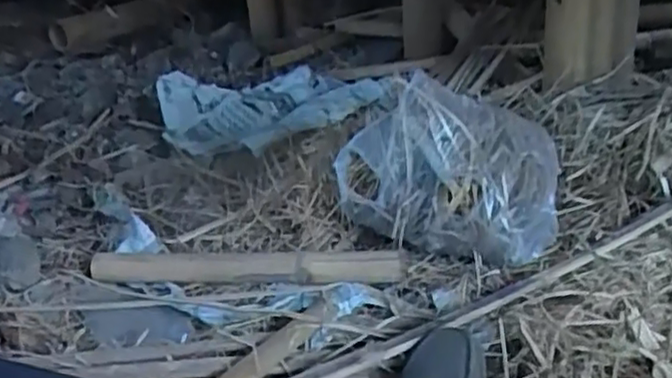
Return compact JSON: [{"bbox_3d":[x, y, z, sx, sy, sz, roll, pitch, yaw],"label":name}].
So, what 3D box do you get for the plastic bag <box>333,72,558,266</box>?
[{"bbox_3d":[0.162,-0.039,0.967,0.294,0.193,0.171,9,30,22],"label":"plastic bag"}]

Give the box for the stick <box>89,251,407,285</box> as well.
[{"bbox_3d":[-0.133,0.108,0.954,0.451,0.031,0.045,2,28,10],"label":"stick"}]

